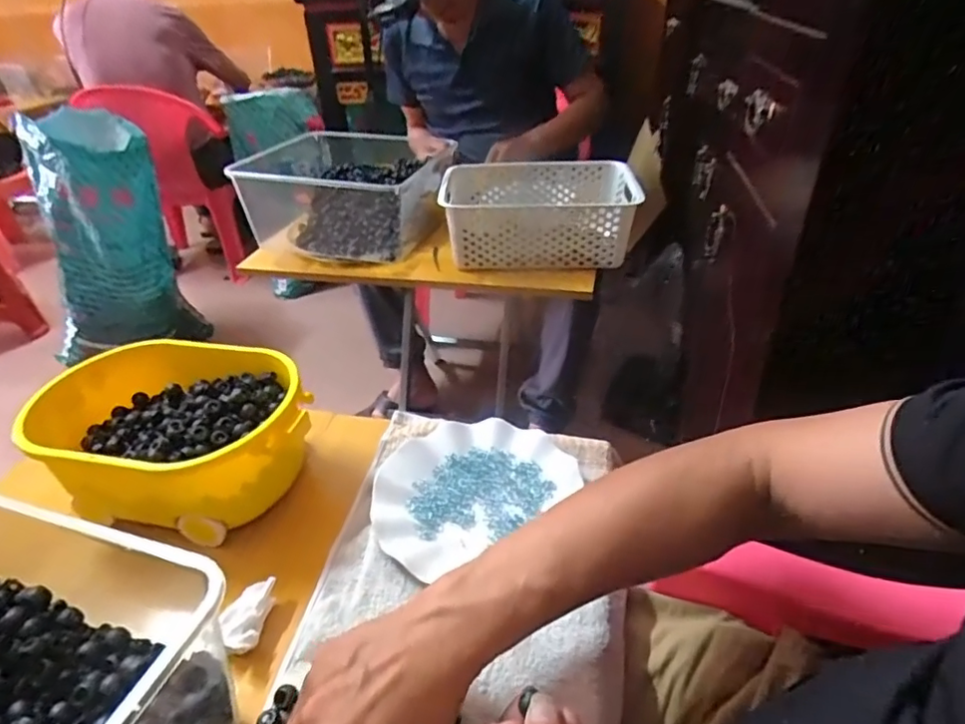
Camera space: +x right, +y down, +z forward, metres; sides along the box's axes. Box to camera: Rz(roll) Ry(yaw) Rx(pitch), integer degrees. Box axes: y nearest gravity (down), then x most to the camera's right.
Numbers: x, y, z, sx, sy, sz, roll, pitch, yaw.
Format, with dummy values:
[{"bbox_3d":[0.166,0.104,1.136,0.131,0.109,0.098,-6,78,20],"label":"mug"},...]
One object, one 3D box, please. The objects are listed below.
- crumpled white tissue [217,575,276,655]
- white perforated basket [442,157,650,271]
[{"bbox_3d":[-0.175,0.187,0.423,0.028,0.022,0.058,-2,35,1],"label":"crumpled white tissue"},{"bbox_3d":[0.091,-0.241,0.943,0.302,0.107,0.201,0,35,5],"label":"white perforated basket"}]

